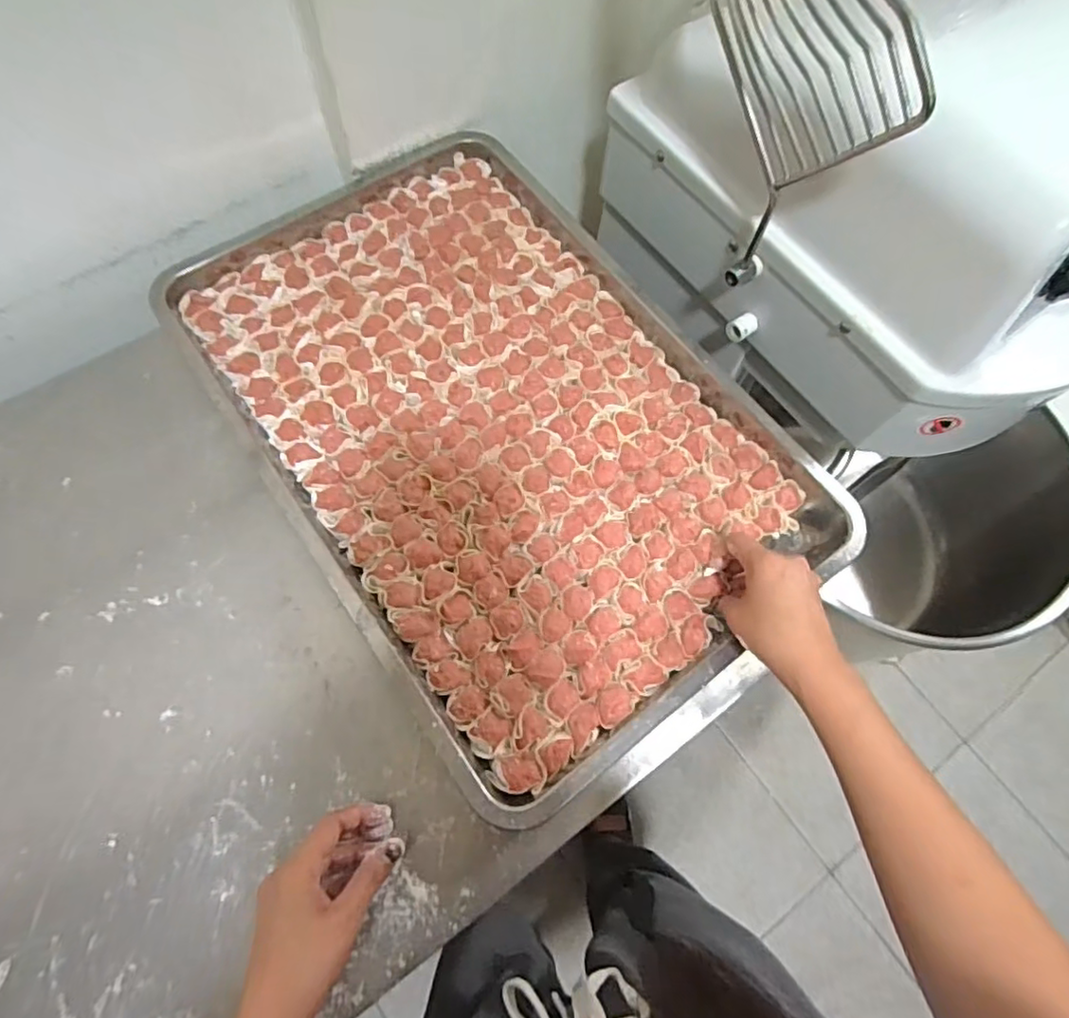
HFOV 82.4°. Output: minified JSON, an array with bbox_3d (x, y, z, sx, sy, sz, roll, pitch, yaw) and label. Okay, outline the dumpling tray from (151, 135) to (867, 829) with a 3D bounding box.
[{"bbox_3d":[-0.034,-0.092,0.550,0.387,0.031,0.596,-34,74,-12],"label":"dumpling tray"}]

